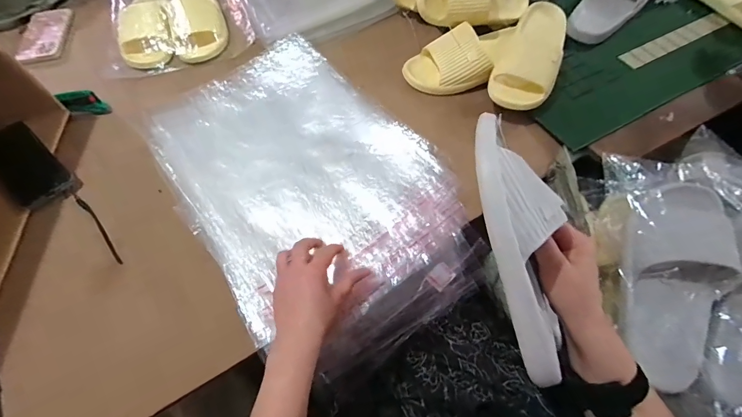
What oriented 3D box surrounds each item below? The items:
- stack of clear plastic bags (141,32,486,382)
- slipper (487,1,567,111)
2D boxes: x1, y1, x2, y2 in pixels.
[{"bbox_3d":[-0.095,-0.038,0.572,0.343,0.054,0.529,-32,69,-15],"label":"stack of clear plastic bags"},{"bbox_3d":[0.287,-0.277,0.648,0.108,0.060,0.233,25,68,14],"label":"slipper"}]

